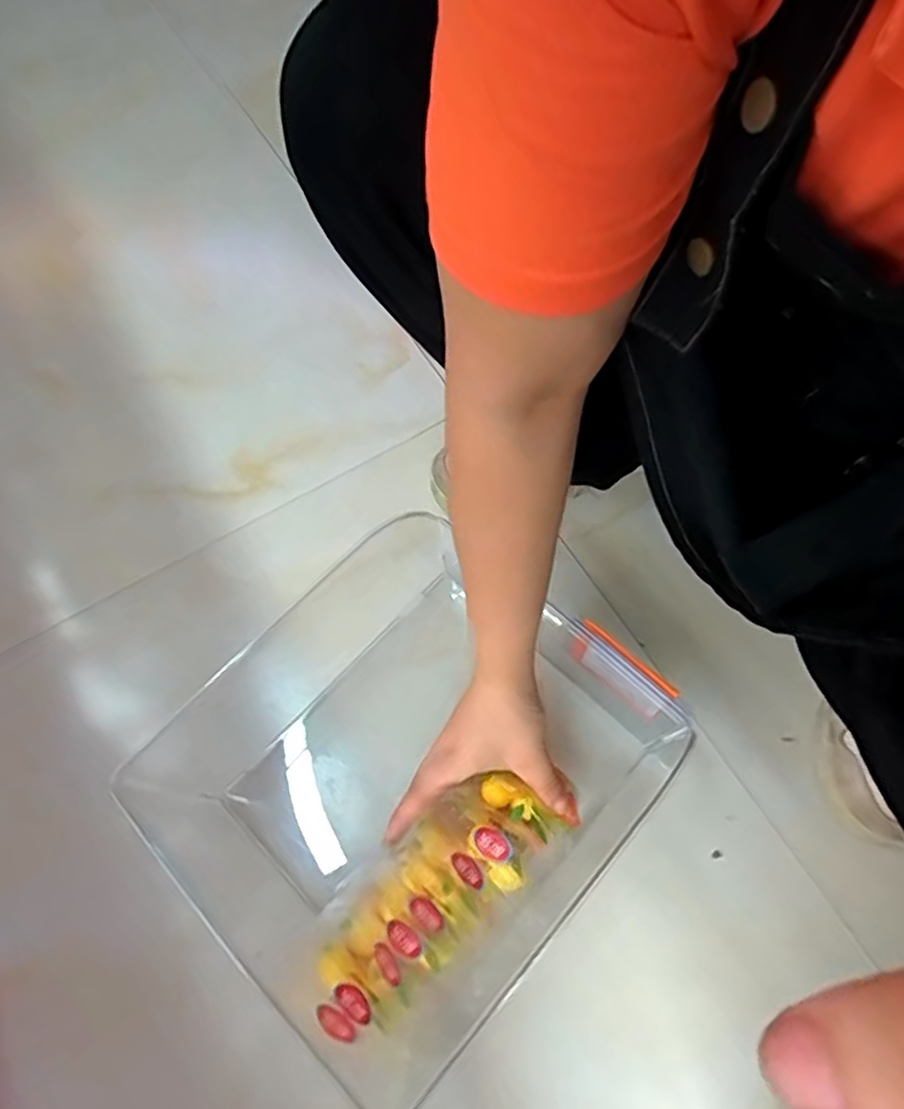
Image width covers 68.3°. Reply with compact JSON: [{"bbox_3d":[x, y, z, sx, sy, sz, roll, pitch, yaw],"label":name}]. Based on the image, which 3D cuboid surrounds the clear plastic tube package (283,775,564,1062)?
[{"bbox_3d":[-0.008,0.209,0.419,0.188,0.044,0.073,-35,69,-21],"label":"clear plastic tube package"}]

